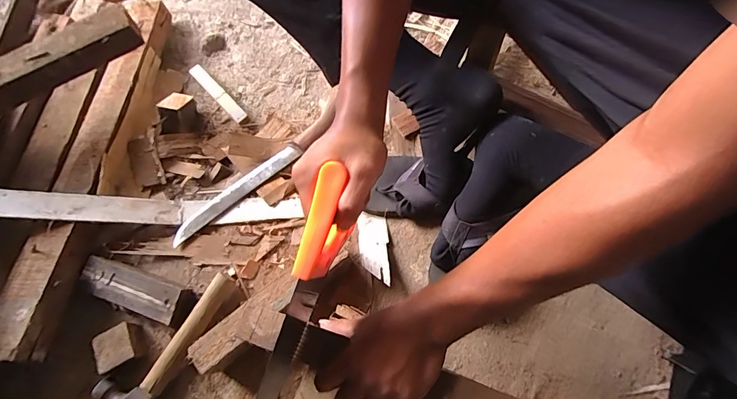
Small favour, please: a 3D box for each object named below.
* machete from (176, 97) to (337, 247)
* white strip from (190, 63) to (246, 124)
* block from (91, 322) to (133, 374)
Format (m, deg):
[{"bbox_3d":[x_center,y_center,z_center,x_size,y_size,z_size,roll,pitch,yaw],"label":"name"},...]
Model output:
[{"bbox_3d":[-0.170,-0.048,0.638,0.038,0.030,0.342,38,73,17],"label":"machete"},{"bbox_3d":[-0.283,-0.200,0.727,0.024,0.017,0.166,-41,70,-15],"label":"white strip"},{"bbox_3d":[-0.340,0.203,0.528,0.047,0.042,0.049,-25,67,-9],"label":"block"}]

